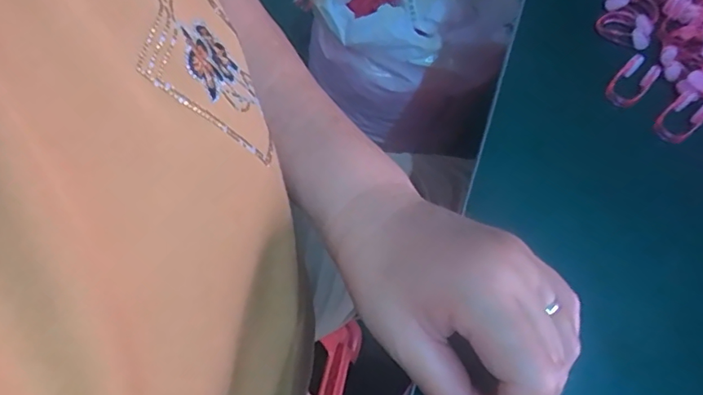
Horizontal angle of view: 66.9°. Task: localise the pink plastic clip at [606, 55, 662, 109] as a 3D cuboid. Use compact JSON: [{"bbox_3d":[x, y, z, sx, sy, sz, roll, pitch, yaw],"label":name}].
[{"bbox_3d":[0.181,-0.074,0.345,0.021,0.015,0.038,39,71,17],"label":"pink plastic clip"}]

